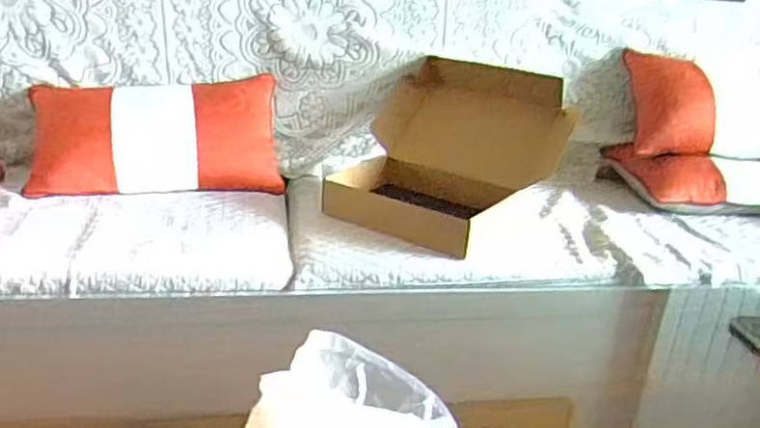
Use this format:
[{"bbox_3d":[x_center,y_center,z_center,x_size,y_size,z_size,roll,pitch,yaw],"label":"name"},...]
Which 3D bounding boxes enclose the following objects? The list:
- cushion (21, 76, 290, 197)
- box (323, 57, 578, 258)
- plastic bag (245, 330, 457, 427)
[{"bbox_3d":[-0.523,-0.177,1.560,0.556,0.295,0.099,-5,-11,-16],"label":"cushion"},{"bbox_3d":[0.123,-0.172,1.555,0.497,0.309,0.457,22,27,37],"label":"box"},{"bbox_3d":[-0.039,0.185,0.621,0.193,0.071,0.150,-5,24,-24],"label":"plastic bag"}]

